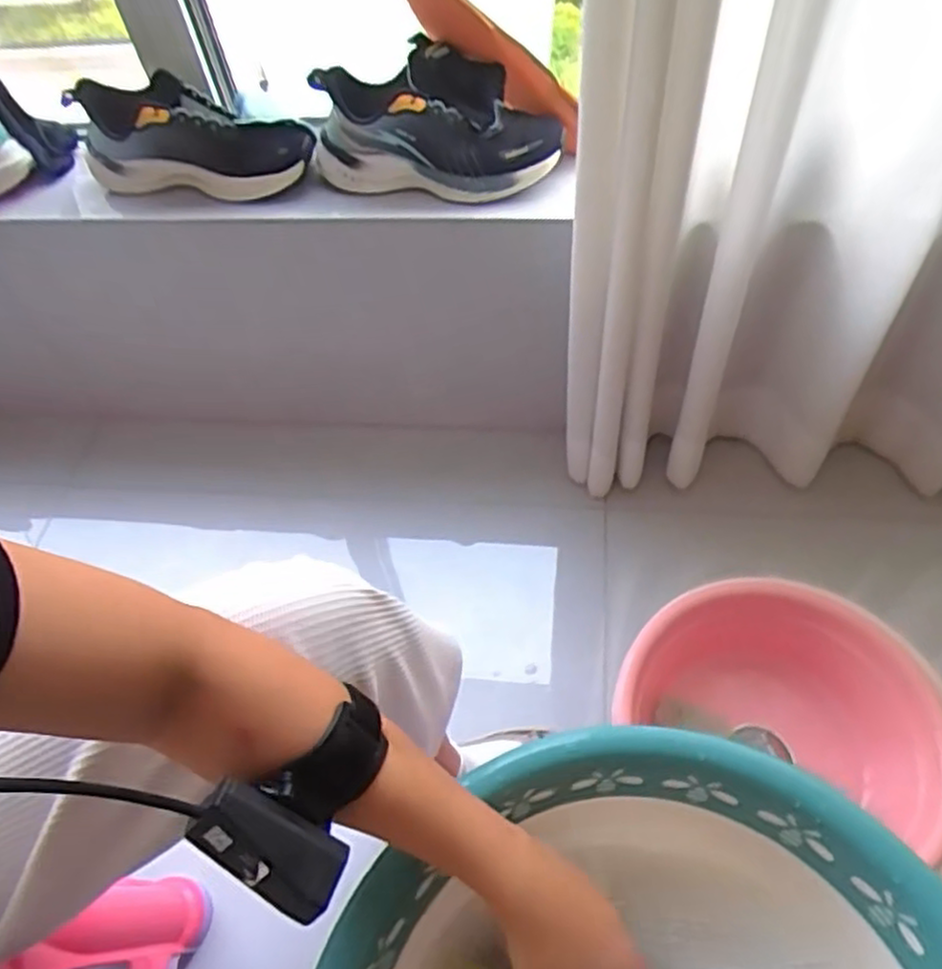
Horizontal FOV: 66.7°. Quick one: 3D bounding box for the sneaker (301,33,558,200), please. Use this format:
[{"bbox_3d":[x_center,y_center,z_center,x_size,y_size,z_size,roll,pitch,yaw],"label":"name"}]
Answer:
[{"bbox_3d":[-0.039,-0.391,0.779,0.268,0.105,0.096,6,56,10],"label":"sneaker"}]

